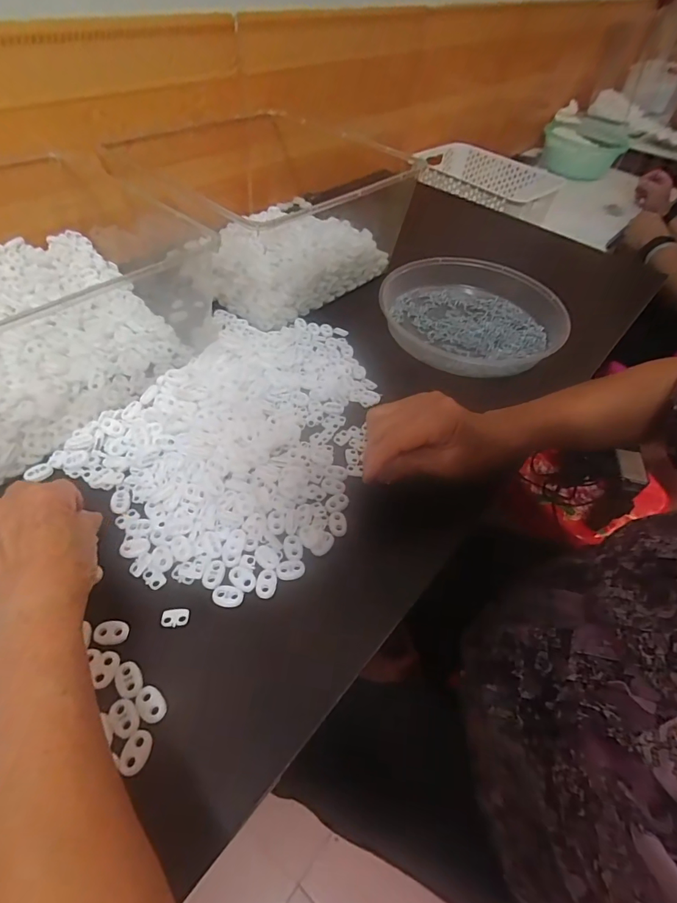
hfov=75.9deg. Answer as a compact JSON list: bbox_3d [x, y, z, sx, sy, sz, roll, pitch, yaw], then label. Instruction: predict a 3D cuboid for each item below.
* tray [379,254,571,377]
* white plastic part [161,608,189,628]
[{"bbox_3d":[0.170,-0.185,0.566,0.222,0.040,0.219,3,51,-4],"label":"tray"},{"bbox_3d":[-0.118,0.119,0.313,0.019,0.004,0.013,0,51,-6],"label":"white plastic part"}]

